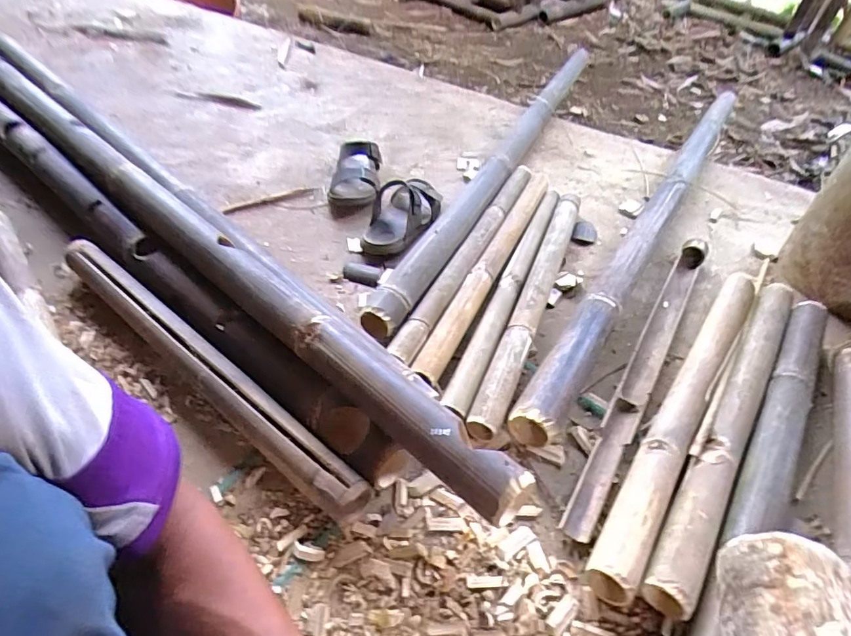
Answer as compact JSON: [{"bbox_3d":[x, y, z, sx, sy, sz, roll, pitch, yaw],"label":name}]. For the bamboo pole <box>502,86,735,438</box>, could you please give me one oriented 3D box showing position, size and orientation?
[{"bbox_3d":[0.512,-0.246,1.053,0.062,0.080,1.374,28,52,19],"label":"bamboo pole"}]

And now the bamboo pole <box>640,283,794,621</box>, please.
[{"bbox_3d":[0.446,0.130,0.704,0.056,0.059,0.637,32,53,22],"label":"bamboo pole"}]

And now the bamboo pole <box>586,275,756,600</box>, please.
[{"bbox_3d":[0.383,0.116,0.712,0.058,0.059,0.634,30,52,22],"label":"bamboo pole"}]

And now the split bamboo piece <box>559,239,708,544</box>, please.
[{"bbox_3d":[0.359,0.065,0.781,0.050,0.029,0.666,27,51,19],"label":"split bamboo piece"}]

